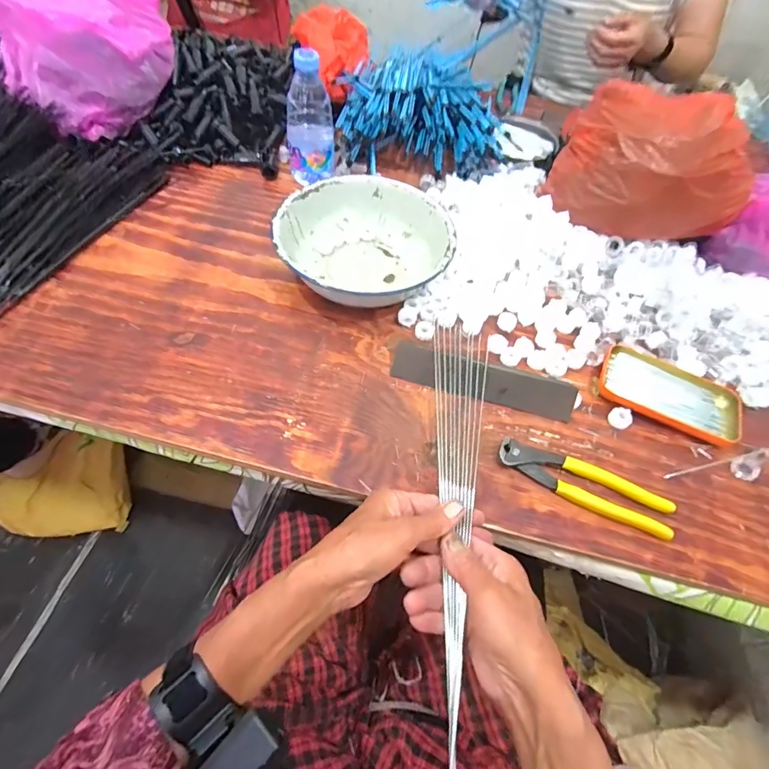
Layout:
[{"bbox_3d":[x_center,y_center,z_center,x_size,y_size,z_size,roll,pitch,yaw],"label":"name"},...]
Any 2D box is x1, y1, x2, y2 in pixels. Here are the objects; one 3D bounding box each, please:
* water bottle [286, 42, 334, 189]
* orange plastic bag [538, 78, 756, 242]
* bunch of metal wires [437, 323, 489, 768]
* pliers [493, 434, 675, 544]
[{"bbox_3d":[-0.101,-0.358,0.607,0.052,0.157,0.059,32,59,15],"label":"water bottle"},{"bbox_3d":[0.329,-0.272,0.564,0.248,0.153,0.141,38,60,18],"label":"orange plastic bag"},{"bbox_3d":[0.061,0.126,0.371,0.053,0.019,0.444,8,59,0],"label":"bunch of metal wires"},{"bbox_3d":[0.191,0.094,0.421,0.164,0.014,0.039,24,57,10],"label":"pliers"}]

